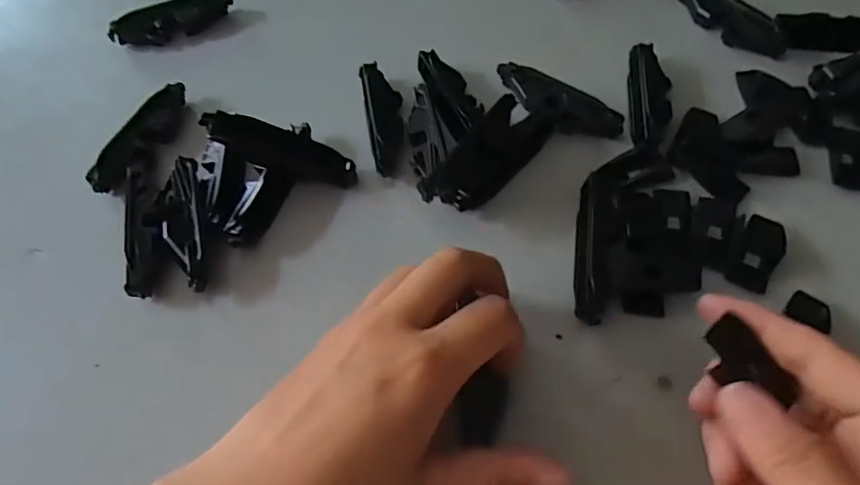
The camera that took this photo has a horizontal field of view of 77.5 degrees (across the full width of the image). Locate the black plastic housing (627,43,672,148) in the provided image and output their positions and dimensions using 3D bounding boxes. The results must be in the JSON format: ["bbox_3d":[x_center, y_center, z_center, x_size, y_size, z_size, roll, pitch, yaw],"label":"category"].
[{"bbox_3d":[0.127,-0.085,0.305,0.021,0.012,0.074,5,60,6],"label":"black plastic housing"}]

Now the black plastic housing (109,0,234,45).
[{"bbox_3d":[-0.171,-0.146,0.356,0.079,0.022,0.017,-23,61,-10],"label":"black plastic housing"}]

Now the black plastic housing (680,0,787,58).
[{"bbox_3d":[0.185,-0.141,0.333,0.018,0.016,0.077,-30,63,-14],"label":"black plastic housing"}]

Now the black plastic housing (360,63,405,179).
[{"bbox_3d":[-0.026,-0.074,0.309,0.020,0.016,0.074,-10,60,-3],"label":"black plastic housing"}]

